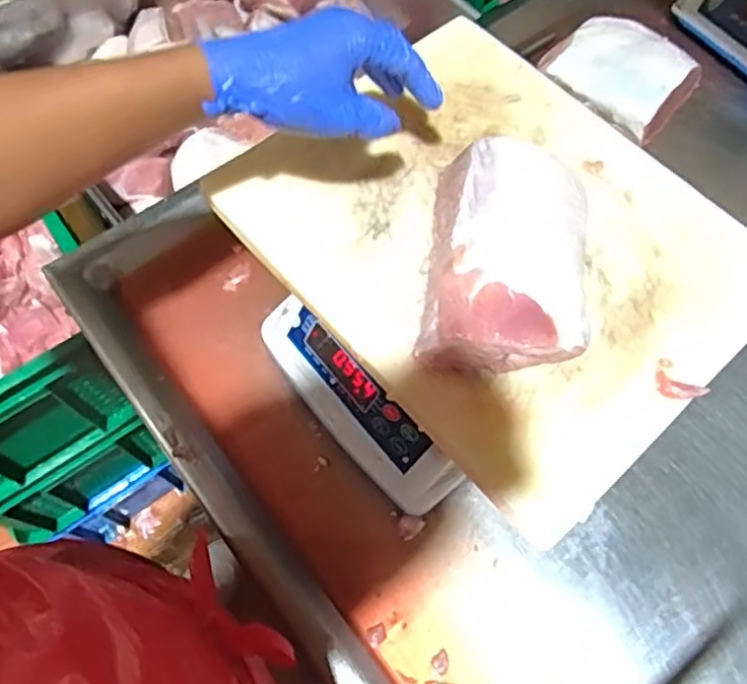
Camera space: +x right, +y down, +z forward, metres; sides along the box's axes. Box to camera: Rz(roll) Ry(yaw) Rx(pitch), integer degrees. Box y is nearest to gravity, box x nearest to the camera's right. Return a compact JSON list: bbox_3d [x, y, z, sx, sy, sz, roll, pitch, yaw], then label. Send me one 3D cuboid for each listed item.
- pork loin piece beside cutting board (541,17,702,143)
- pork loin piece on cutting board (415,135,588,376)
[{"bbox_3d":[0.288,-0.319,0.791,0.141,0.060,0.151,-40,74,-17],"label":"pork loin piece beside cutting board"},{"bbox_3d":[0.098,-0.063,0.469,0.111,0.050,0.176,9,67,1],"label":"pork loin piece on cutting board"}]

